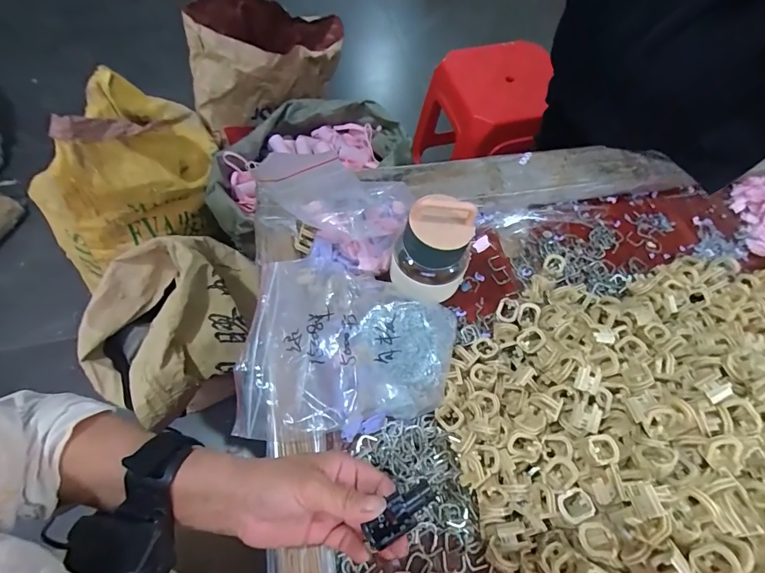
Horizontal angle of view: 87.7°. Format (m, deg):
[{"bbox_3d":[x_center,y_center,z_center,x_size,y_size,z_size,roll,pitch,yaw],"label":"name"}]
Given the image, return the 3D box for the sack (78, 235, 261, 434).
[{"bbox_3d":[-0.391,0.037,0.707,0.278,0.148,0.315,4,61,0],"label":"sack"}]

